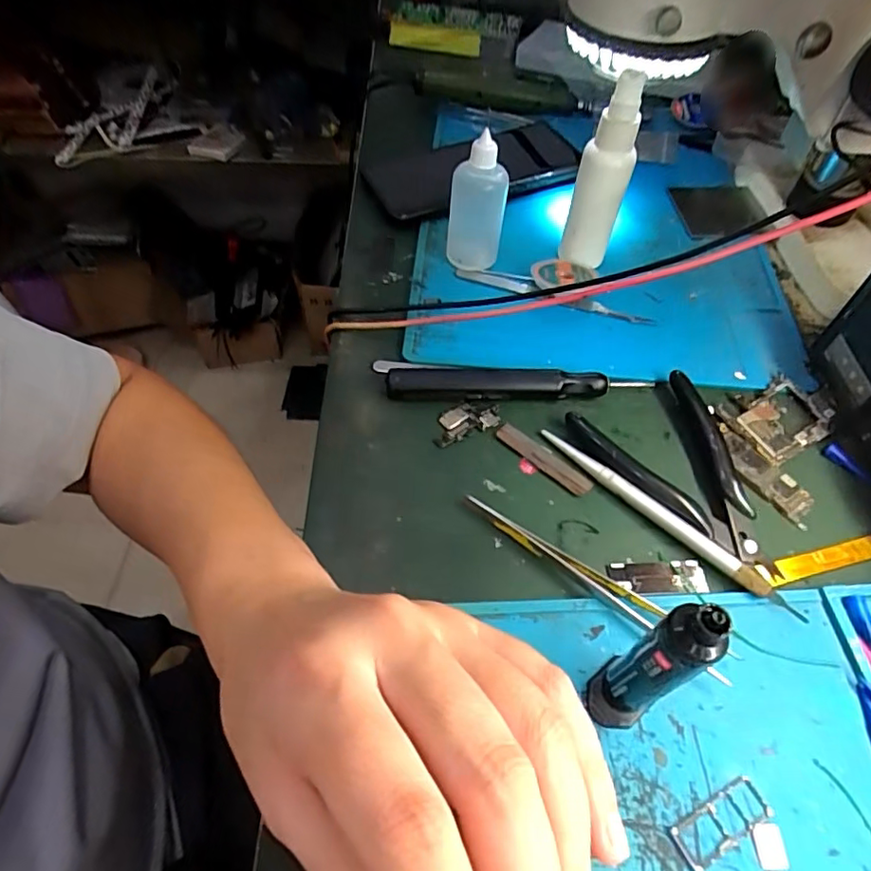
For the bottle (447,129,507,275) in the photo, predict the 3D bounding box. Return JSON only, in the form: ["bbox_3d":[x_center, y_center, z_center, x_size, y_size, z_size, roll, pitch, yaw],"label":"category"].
[{"bbox_3d":[0.026,-0.144,0.356,0.033,0.081,0.026,-1,53,-2],"label":"bottle"}]

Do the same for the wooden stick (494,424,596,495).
[{"bbox_3d":[0.057,0.012,0.301,0.056,0.004,0.012,37,61,23],"label":"wooden stick"}]

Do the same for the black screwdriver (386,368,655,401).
[{"bbox_3d":[0.046,-0.029,0.320,0.144,0.017,0.014,-1,53,-2],"label":"black screwdriver"}]

